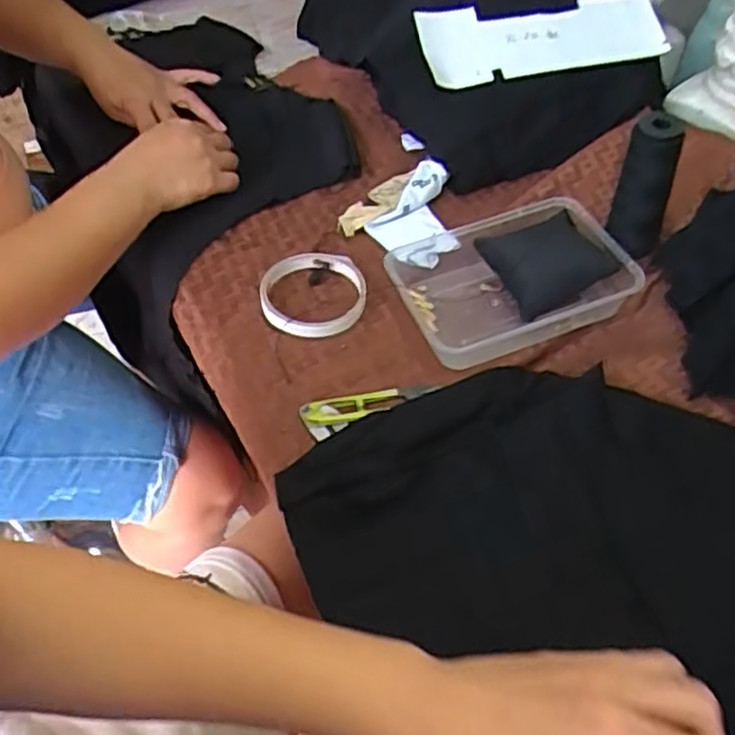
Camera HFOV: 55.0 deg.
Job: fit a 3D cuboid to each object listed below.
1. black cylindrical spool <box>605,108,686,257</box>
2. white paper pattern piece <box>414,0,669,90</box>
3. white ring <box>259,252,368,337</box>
[{"bbox_3d":[0.220,-0.145,0.552,0.042,0.113,0.034,20,56,18],"label":"black cylindrical spool"},{"bbox_3d":[0.170,-0.320,0.681,0.253,0.013,0.071,-14,89,-12],"label":"white paper pattern piece"},{"bbox_3d":[-0.044,-0.063,0.576,0.083,0.018,0.083,-2,52,2],"label":"white ring"}]

